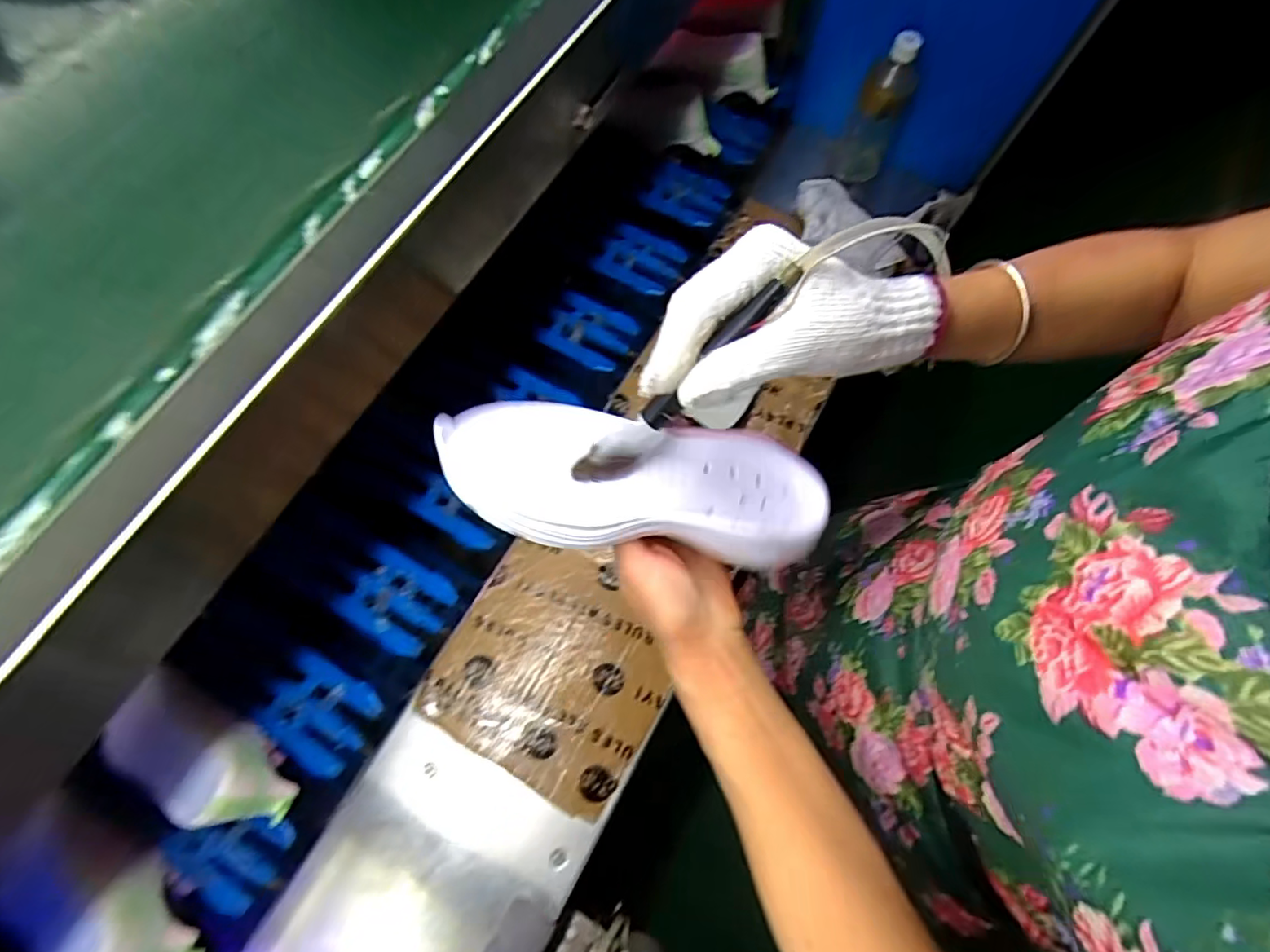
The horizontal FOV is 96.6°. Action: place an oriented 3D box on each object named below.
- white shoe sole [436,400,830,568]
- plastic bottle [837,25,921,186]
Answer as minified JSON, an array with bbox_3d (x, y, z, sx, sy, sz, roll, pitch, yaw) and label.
[{"bbox_3d":[0.007,0.002,0.341,0.226,0.030,0.087,9,71,-15],"label":"white shoe sole"},{"bbox_3d":[0.280,-0.419,0.657,0.060,0.199,0.059,32,94,9],"label":"plastic bottle"}]

